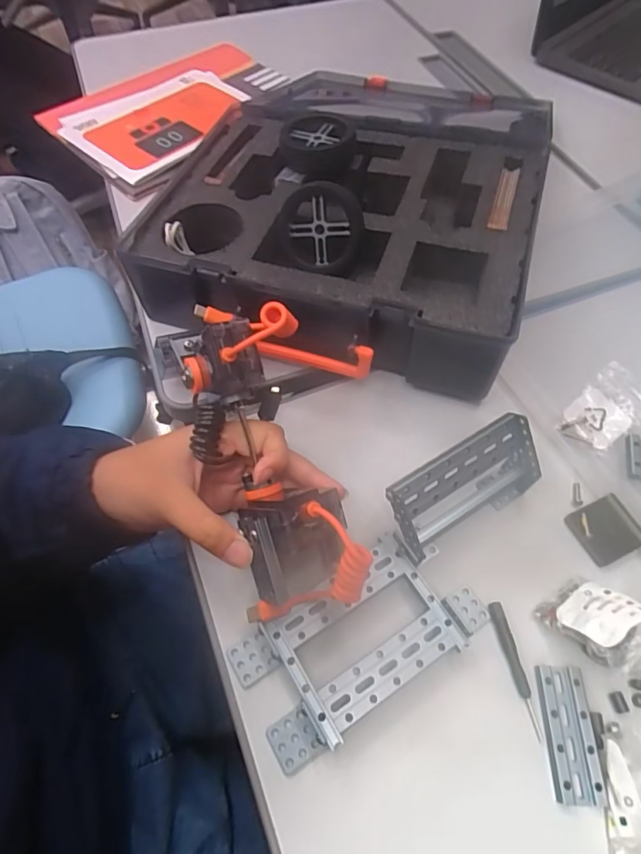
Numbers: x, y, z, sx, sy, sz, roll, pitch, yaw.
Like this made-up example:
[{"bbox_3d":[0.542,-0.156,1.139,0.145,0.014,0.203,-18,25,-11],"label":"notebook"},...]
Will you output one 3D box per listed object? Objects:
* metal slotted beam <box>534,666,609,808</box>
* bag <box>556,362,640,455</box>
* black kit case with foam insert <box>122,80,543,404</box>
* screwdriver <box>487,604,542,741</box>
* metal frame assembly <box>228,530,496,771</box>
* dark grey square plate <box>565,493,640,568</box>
[{"bbox_3d":[0.136,0.166,0.263,0.025,0.005,0.063,1,58,3],"label":"metal slotted beam"},{"bbox_3d":[0.211,-0.009,0.353,0.067,0.020,0.048,-36,63,-18],"label":"bag"},{"bbox_3d":[0.027,-0.191,0.433,0.301,0.097,0.326,15,60,12],"label":"black kit case with foam insert"},{"bbox_3d":[0.114,0.139,0.279,0.009,0.005,0.071,-10,58,-3],"label":"screwdriver"},{"bbox_3d":[0.023,0.122,0.284,0.142,0.022,0.072,-30,62,-15],"label":"metal frame assembly"},{"bbox_3d":[0.191,0.068,0.321,0.042,0.004,0.037,-22,60,-10],"label":"dark grey square plate"}]

